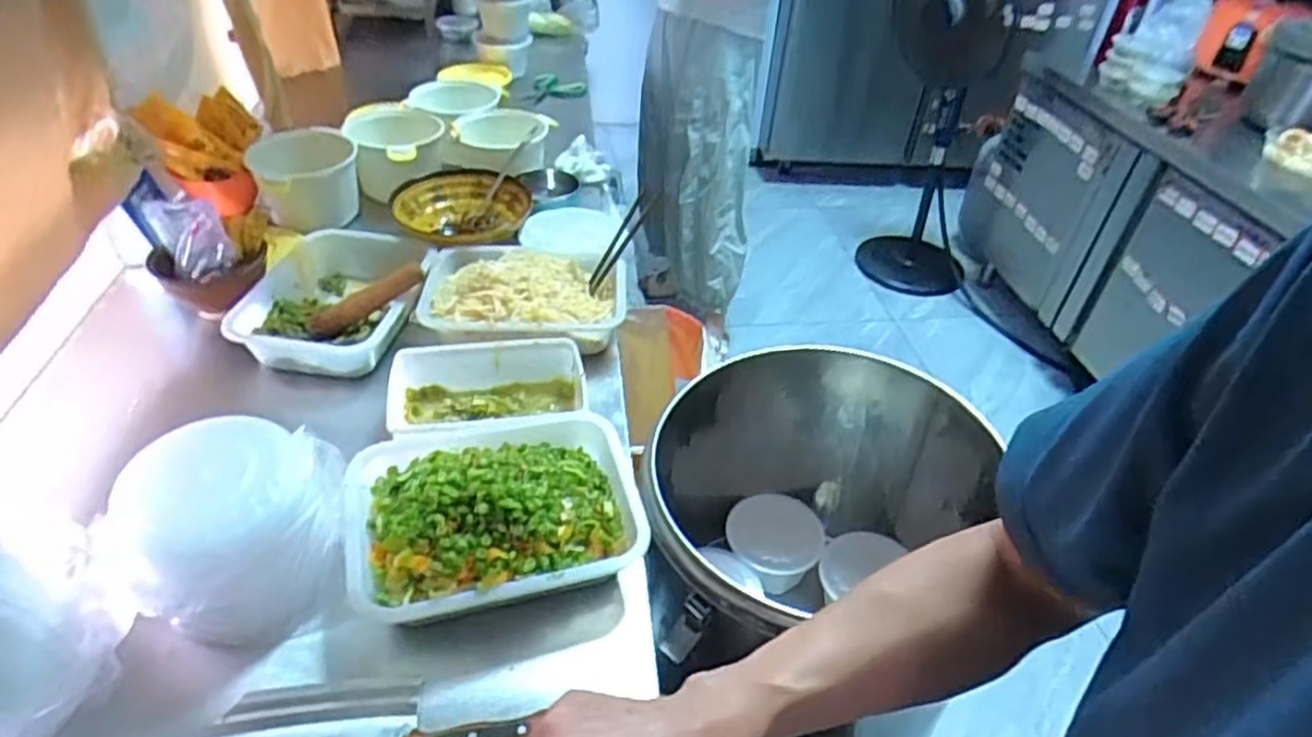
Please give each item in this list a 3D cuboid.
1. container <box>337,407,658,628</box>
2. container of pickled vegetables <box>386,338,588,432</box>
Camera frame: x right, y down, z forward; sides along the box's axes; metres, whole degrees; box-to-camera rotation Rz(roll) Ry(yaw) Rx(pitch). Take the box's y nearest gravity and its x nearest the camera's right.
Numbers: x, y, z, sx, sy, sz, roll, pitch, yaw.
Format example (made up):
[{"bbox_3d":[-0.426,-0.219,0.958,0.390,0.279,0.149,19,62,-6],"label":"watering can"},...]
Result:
[{"bbox_3d":[-0.160,0.143,0.742,0.285,0.099,0.211,-6,41,-13],"label":"container"},{"bbox_3d":[-0.204,0.041,0.899,0.237,0.070,0.159,-6,41,-13],"label":"container of pickled vegetables"}]

